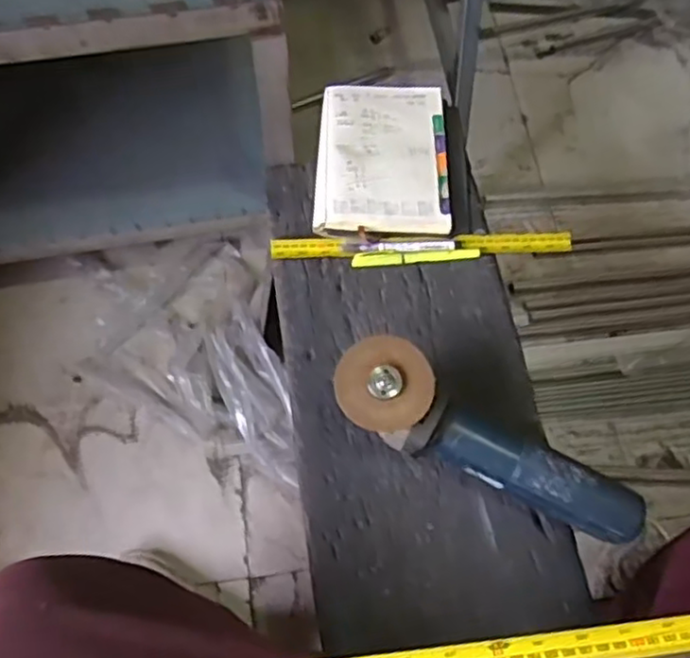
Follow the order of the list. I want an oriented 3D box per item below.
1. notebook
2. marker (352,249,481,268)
[{"bbox_3d":[0.058,-0.200,0.813,0.176,0.027,0.217,2,66,1],"label":"notebook"},{"bbox_3d":[0.079,-0.080,0.772,0.141,0.012,0.013,-4,66,-2],"label":"marker"}]

